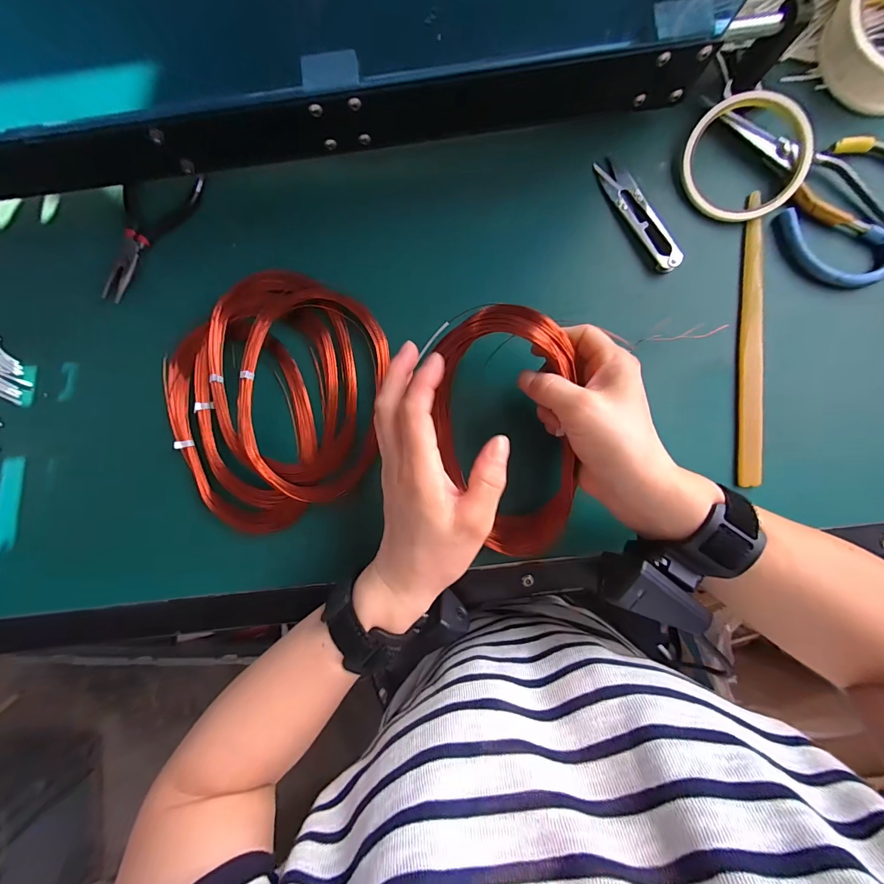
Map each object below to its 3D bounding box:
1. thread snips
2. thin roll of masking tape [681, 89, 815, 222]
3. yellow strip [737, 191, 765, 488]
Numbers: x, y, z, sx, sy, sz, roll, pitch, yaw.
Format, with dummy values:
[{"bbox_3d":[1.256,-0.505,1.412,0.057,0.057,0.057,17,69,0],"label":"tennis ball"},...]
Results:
[{"bbox_3d":[0.155,-0.180,0.298,0.024,0.016,0.102,-28,89,1],"label":"thread snips"},{"bbox_3d":[0.232,-0.217,0.285,0.084,0.018,0.088,0,90,1],"label":"thin roll of masking tape"},{"bbox_3d":[0.243,-0.079,0.292,0.016,0.005,0.224,2,90,1],"label":"yellow strip"}]

